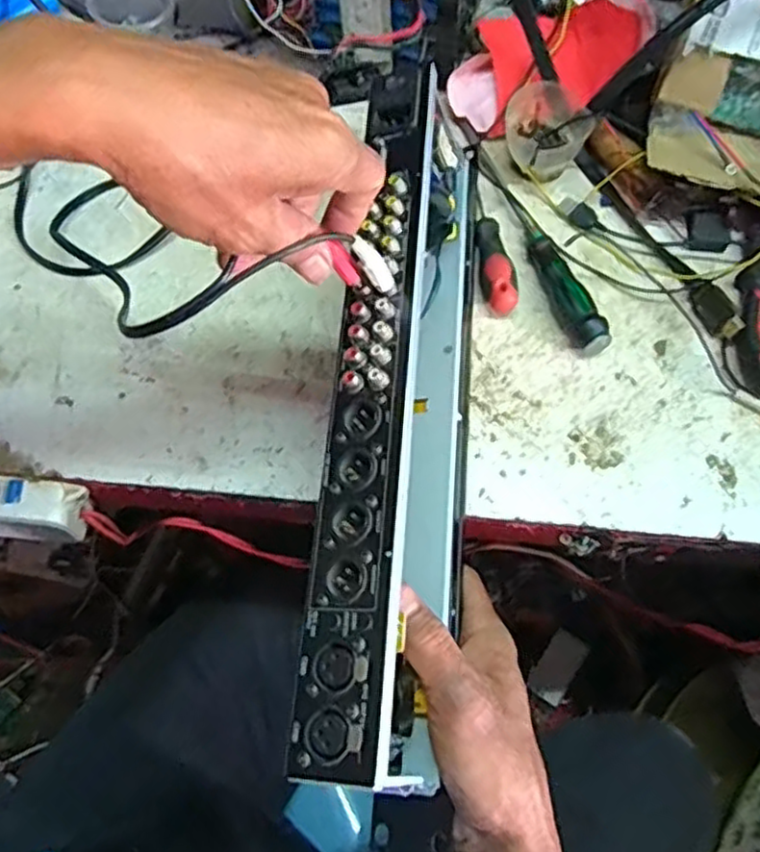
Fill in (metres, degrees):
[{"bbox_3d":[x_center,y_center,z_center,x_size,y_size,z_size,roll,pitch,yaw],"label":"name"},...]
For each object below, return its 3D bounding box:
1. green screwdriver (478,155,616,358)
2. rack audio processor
[{"bbox_3d":[0.117,-0.128,0.517,0.023,0.023,0.178,-17,67,-6],"label":"green screwdriver"},{"bbox_3d":[0.021,-0.010,0.420,0.058,0.147,0.400,0,65,17],"label":"rack audio processor"}]

